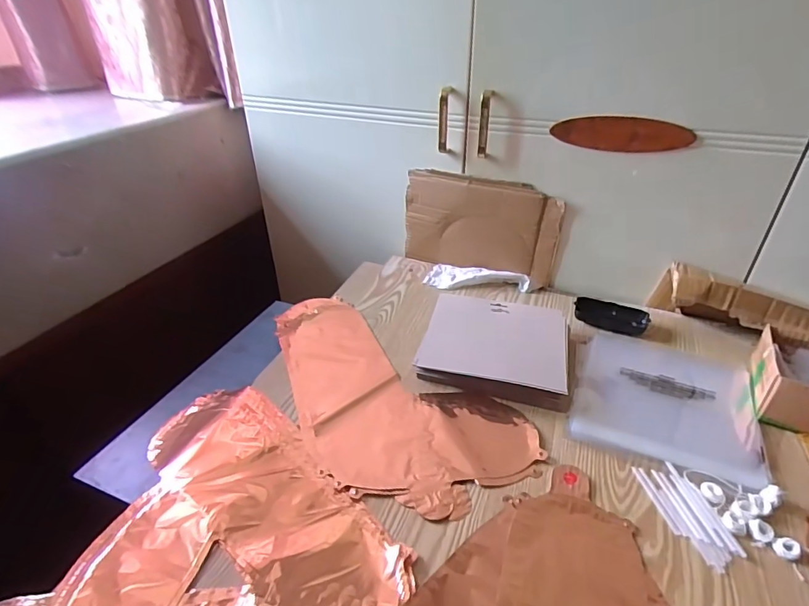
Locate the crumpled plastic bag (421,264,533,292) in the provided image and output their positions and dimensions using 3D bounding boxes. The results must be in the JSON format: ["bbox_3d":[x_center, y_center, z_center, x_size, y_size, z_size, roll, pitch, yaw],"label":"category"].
[{"bbox_3d":[0.131,-0.049,0.840,0.179,0.026,0.070,4,34,9],"label":"crumpled plastic bag"}]

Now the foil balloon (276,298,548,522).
[{"bbox_3d":[-0.055,0.117,0.621,0.217,0.006,0.442,-30,43,-35],"label":"foil balloon"}]

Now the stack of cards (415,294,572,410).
[{"bbox_3d":[0.132,0.057,0.659,0.202,0.039,0.180,8,35,14],"label":"stack of cards"}]

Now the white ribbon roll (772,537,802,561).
[{"bbox_3d":[0.363,0.232,0.439,0.021,0.009,0.019,-16,36,-20],"label":"white ribbon roll"}]

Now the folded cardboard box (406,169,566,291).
[{"bbox_3d":[0.131,-0.134,0.828,0.273,0.177,0.022,14,37,22],"label":"folded cardboard box"}]

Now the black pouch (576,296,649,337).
[{"bbox_3d":[0.330,0.019,0.740,0.108,0.022,0.051,12,36,20],"label":"black pouch"}]

